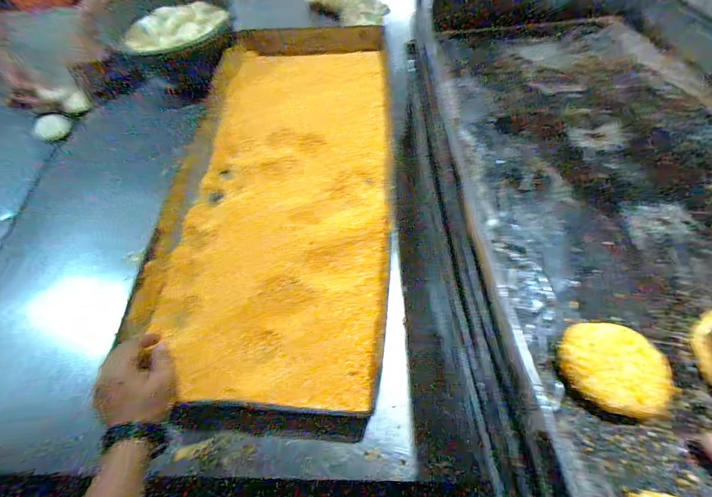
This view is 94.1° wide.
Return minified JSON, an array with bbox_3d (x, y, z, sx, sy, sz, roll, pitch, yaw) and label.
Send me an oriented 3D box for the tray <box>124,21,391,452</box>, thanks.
[{"bbox_3d":[-0.128,-0.146,0.607,0.372,0.070,0.809,-2,63,3],"label":"tray"}]

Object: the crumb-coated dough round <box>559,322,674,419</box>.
[{"bbox_3d":[0.199,0.093,0.258,0.069,0.023,0.065,-2,61,3],"label":"crumb-coated dough round"}]

